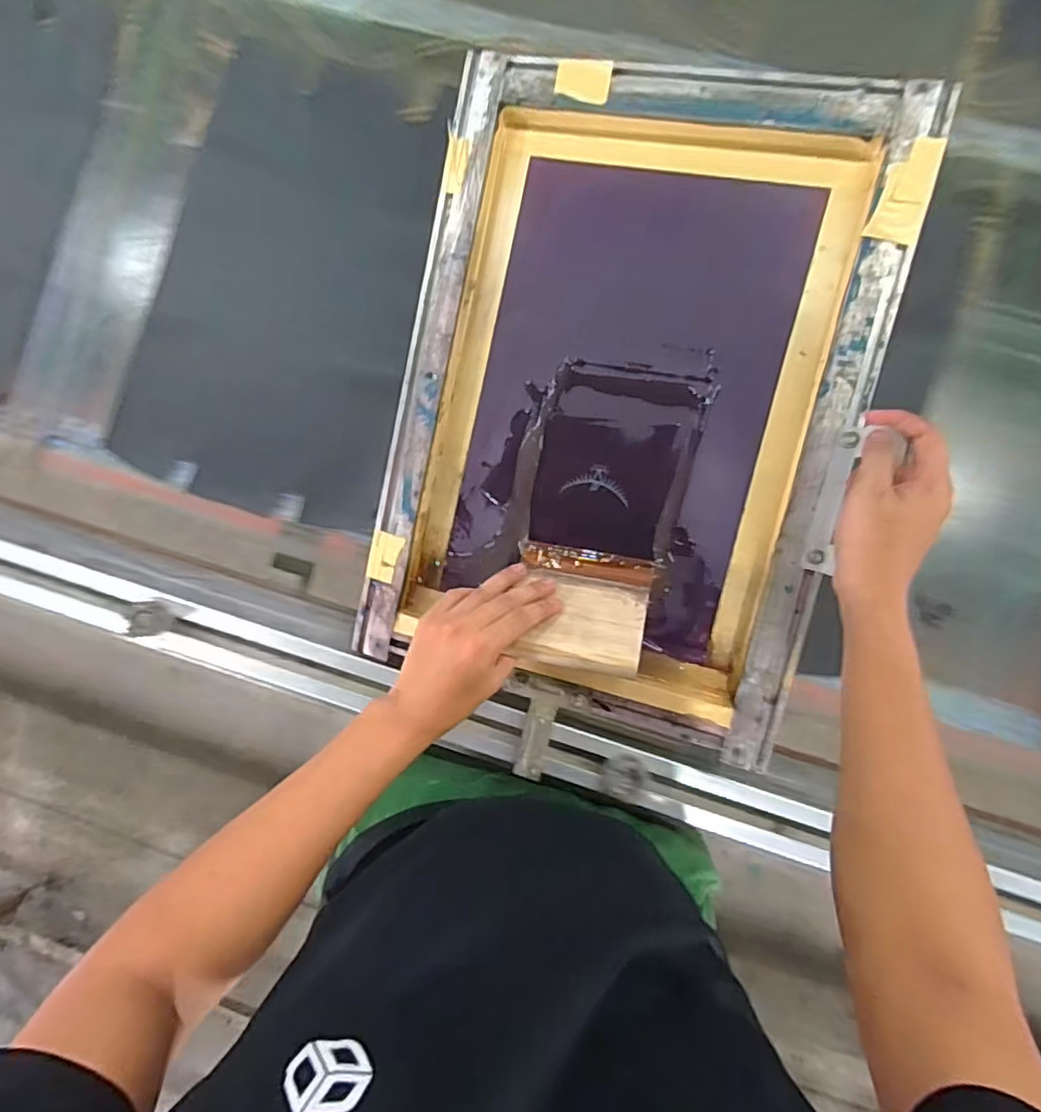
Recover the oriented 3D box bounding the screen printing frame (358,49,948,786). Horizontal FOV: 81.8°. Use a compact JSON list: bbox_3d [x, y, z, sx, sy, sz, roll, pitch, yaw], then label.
[{"bbox_3d":[0.085,-0.132,0.531,0.391,0.046,0.532,14,100,12],"label":"screen printing frame"}]

